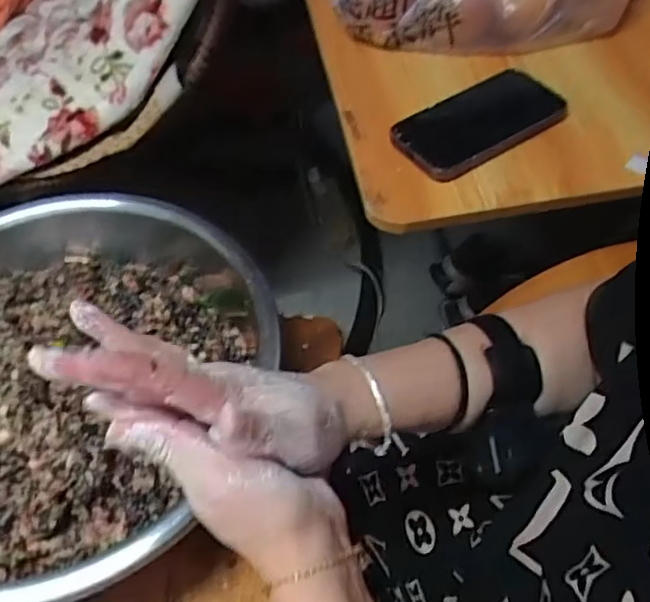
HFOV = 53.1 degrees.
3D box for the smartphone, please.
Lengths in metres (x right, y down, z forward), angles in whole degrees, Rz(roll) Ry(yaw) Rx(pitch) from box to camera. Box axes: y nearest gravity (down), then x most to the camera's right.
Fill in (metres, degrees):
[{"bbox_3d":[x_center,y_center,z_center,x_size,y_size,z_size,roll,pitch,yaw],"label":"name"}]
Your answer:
[{"bbox_3d":[0.142,-0.168,0.603,0.158,0.015,0.081,-29,57,-18],"label":"smartphone"}]

